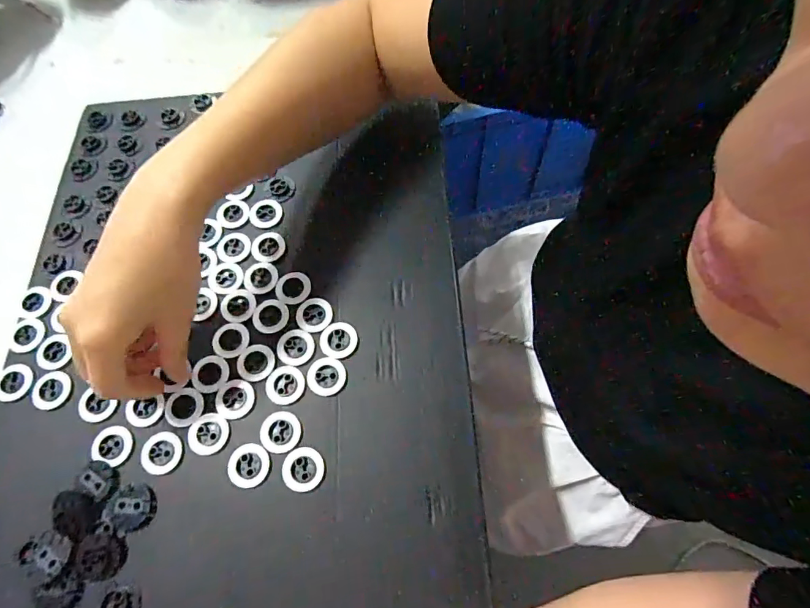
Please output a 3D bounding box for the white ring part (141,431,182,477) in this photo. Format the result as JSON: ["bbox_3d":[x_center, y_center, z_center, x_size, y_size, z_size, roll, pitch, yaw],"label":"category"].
[{"bbox_3d":[-0.173,0.105,0.315,0.027,0.004,0.028,-1,68,3],"label":"white ring part"}]

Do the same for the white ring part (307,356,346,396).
[{"bbox_3d":[-0.059,0.053,0.332,0.029,0.004,0.028,-1,68,3],"label":"white ring part"}]

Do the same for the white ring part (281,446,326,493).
[{"bbox_3d":[-0.070,0.114,0.308,0.028,0.004,0.029,-1,68,3],"label":"white ring part"}]

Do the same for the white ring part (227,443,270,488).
[{"bbox_3d":[-0.109,0.112,0.310,0.030,0.004,0.028,3,68,5],"label":"white ring part"}]

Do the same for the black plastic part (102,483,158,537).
[{"bbox_3d":[-0.185,0.138,0.302,0.032,0.004,0.030,-1,68,3],"label":"black plastic part"}]

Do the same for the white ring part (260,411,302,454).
[{"bbox_3d":[-0.089,0.091,0.317,0.028,0.004,0.028,-1,68,3],"label":"white ring part"}]

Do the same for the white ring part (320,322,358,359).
[{"bbox_3d":[-0.051,0.027,0.343,0.028,0.004,0.028,-4,67,2],"label":"white ring part"}]

